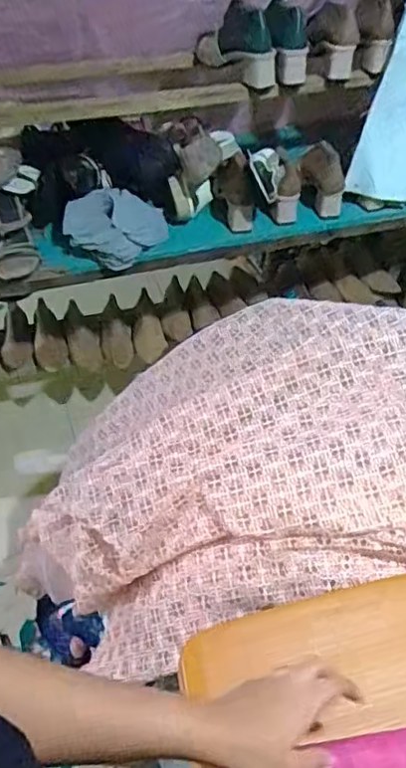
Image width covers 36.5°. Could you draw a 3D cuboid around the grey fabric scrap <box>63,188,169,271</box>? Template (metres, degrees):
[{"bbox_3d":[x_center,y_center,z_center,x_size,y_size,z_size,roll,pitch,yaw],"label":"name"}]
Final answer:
[{"bbox_3d":[-0.175,-0.317,1.232,0.151,0.082,0.195,37,56,27],"label":"grey fabric scrap"}]

